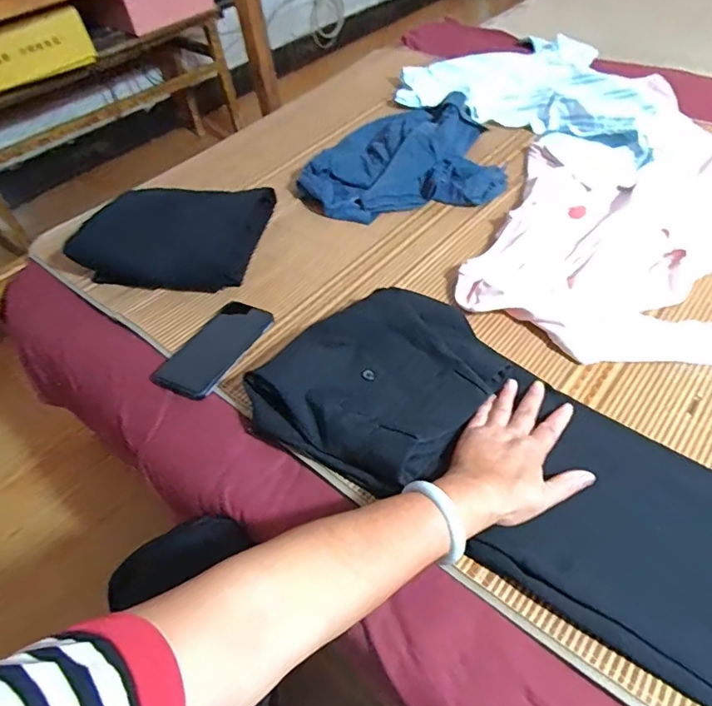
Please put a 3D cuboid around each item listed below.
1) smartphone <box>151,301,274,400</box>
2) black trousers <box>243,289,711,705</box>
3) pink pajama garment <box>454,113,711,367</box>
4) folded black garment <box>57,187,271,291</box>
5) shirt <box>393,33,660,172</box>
[{"bbox_3d":[-0.186,-0.009,0.673,0.088,0.015,0.176,17,45,20],"label":"smartphone"},{"bbox_3d":[0.254,0.155,0.459,0.780,0.034,0.236,29,58,24],"label":"black trousers"},{"bbox_3d":[0.432,-0.185,0.740,0.458,0.031,0.537,13,52,16],"label":"pink pajama garment"},{"bbox_3d":[-0.296,-0.197,0.810,0.282,0.063,0.215,4,50,10],"label":"folded black garment"},{"bbox_3d":[0.414,-0.574,1.063,0.541,0.054,0.421,28,58,26],"label":"shirt"}]

